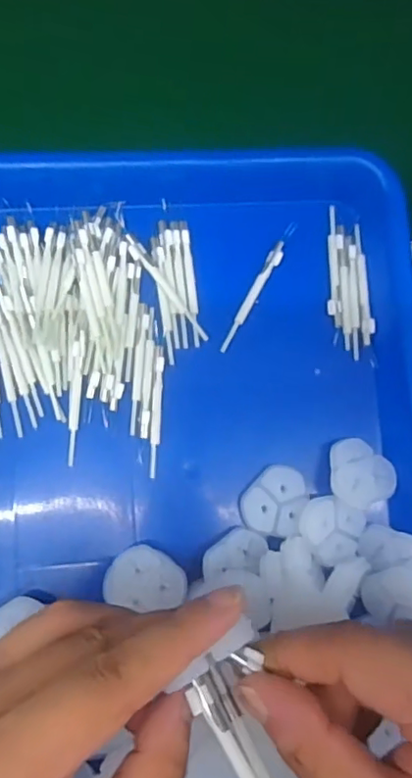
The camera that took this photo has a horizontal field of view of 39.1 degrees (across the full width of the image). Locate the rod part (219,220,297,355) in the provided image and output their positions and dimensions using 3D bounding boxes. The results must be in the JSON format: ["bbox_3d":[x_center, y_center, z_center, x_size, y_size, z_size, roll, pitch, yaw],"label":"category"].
[{"bbox_3d":[0.029,-0.057,0.320,0.007,0.004,0.082,31,81,-4],"label":"rod part"}]

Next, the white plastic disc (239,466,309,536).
[{"bbox_3d":[0.037,0.058,0.303,0.031,0.008,0.036,26,82,-5],"label":"white plastic disc"}]

